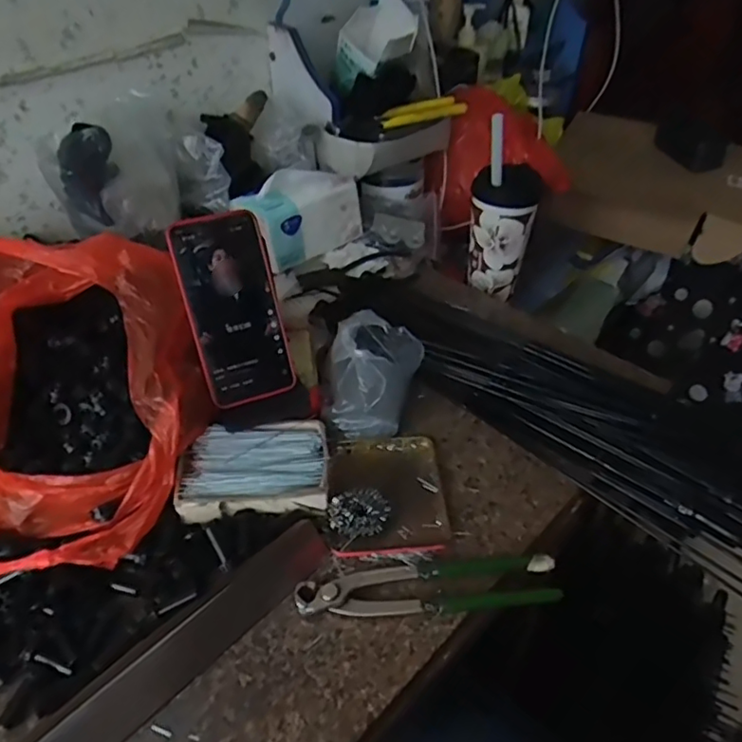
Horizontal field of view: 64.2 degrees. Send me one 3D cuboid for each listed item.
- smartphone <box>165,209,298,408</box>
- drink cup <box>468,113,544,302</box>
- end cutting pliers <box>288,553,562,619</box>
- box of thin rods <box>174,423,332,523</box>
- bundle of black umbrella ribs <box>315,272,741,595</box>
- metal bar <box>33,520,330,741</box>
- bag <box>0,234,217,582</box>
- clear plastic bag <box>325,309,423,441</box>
[{"bbox_3d":[-0.118,-0.053,0.515,0.078,0.161,0.010,-17,13,-18],"label":"smartphone"},{"bbox_3d":[0.169,-0.204,0.752,0.080,0.210,0.083,11,43,12],"label":"drink cup"},{"bbox_3d":[0.043,0.162,0.452,0.195,0.016,0.044,-2,42,-3],"label":"end cutting pliers"},{"bbox_3d":[-0.101,0.085,0.511,0.123,0.020,0.081,-5,42,-6],"label":"box of thin rods"},{"bbox_3d":[0.174,0.003,0.615,0.182,0.038,0.564,-33,52,-31],"label":"bundle of black umbrella ribs"},{"bbox_3d":[-0.140,0.201,0.400,0.031,0.025,0.279,32,51,30],"label":"metal bar"},{"bbox_3d":[-0.238,0.005,0.486,0.185,0.144,0.258,-9,43,-10],"label":"bag"},{"bbox_3d":[0.002,-0.004,0.581,0.088,0.068,0.121,8,43,8],"label":"clear plastic bag"}]

